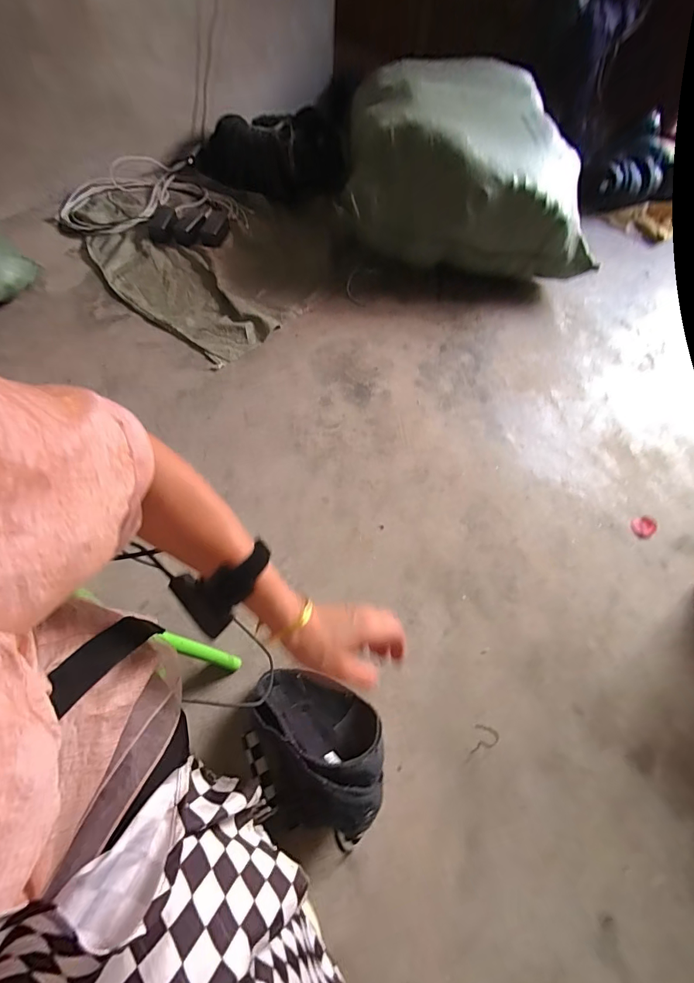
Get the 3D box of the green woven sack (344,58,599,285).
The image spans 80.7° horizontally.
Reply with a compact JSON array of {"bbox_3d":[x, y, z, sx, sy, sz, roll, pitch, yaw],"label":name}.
[{"bbox_3d":[0.365,-0.964,1.223,0.700,0.293,0.531,4,61,-2],"label":"green woven sack"}]

